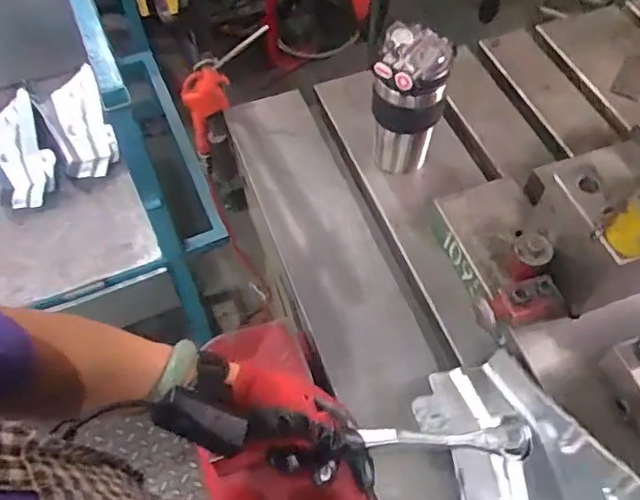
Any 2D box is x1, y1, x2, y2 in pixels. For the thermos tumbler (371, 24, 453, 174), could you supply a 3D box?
[{"bbox_3d":[0.101,-0.164,0.666,0.079,0.189,0.072,0,58,-1],"label":"thermos tumbler"}]

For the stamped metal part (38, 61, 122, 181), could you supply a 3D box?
[{"bbox_3d":[-0.488,-0.252,1.158,0.117,0.060,0.199,-22,98,-10],"label":"stamped metal part"}]

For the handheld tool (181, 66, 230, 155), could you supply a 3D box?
[{"bbox_3d":[-0.155,-0.206,0.813,0.042,0.119,0.082,38,65,21],"label":"handheld tool"}]

